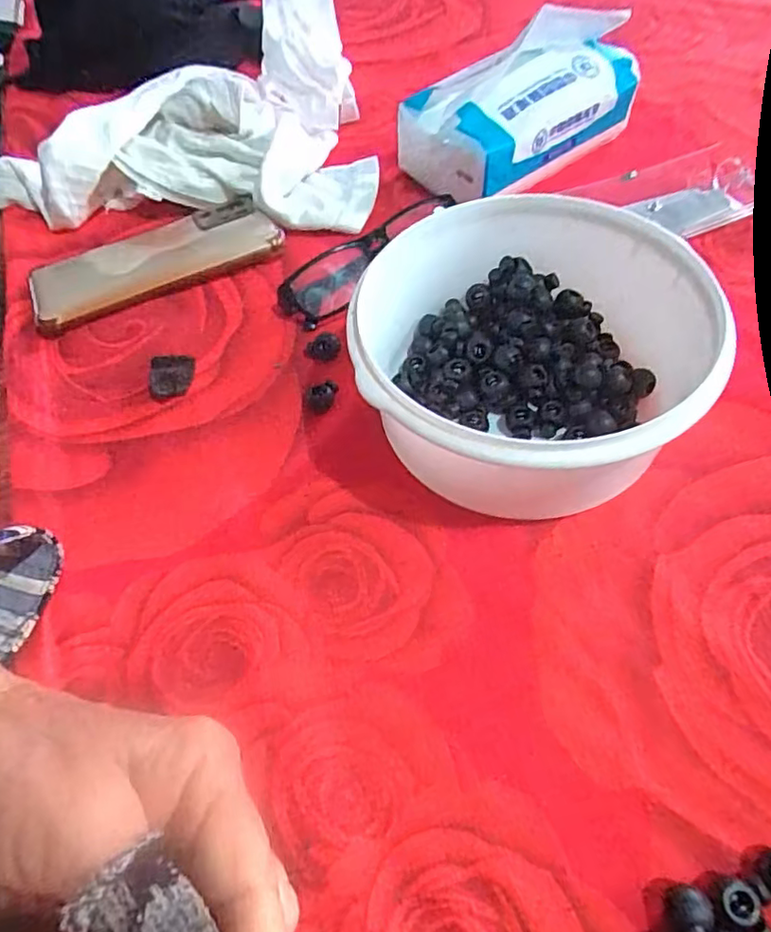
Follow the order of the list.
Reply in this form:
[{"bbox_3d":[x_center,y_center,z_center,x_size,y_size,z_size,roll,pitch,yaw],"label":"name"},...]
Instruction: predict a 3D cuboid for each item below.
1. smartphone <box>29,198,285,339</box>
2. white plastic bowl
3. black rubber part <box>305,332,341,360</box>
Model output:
[{"bbox_3d":[-0.158,-0.142,0.413,0.161,0.015,0.078,-26,58,-14],"label":"smartphone"},{"bbox_3d":[0.069,-0.048,0.294,0.150,0.077,0.150,-2,56,3],"label":"white plastic bowl"},{"bbox_3d":[-0.036,-0.071,0.360,0.020,0.005,0.016,23,61,19],"label":"black rubber part"}]

